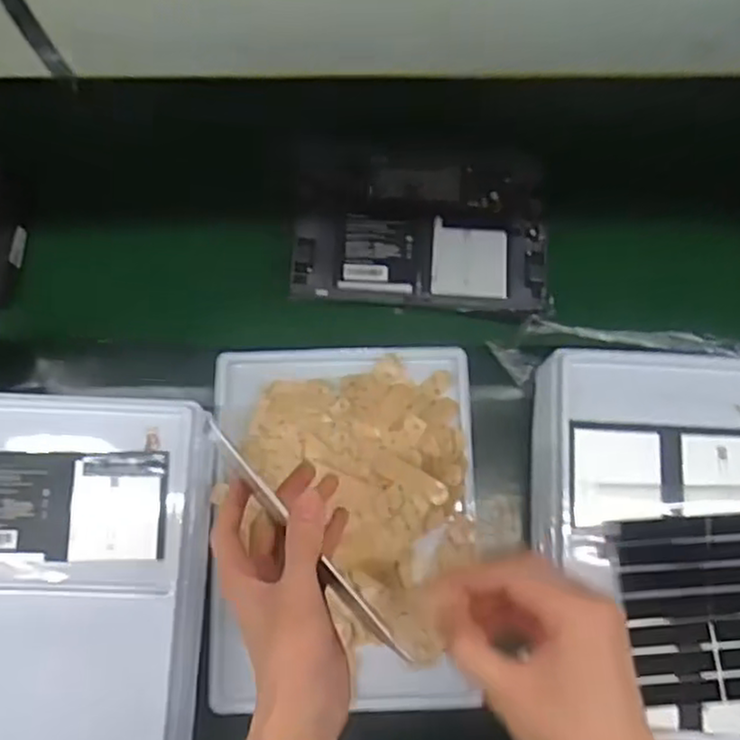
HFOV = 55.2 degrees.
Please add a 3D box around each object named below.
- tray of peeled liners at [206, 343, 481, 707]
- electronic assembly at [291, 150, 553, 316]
[{"bbox_3d":[-0.022,0.138,0.652,0.242,0.033,0.323,-2,75,-1],"label":"tray of peeled liners"},{"bbox_3d":[0.052,-0.144,0.724,0.256,0.013,0.174,0,75,0],"label":"electronic assembly"}]

